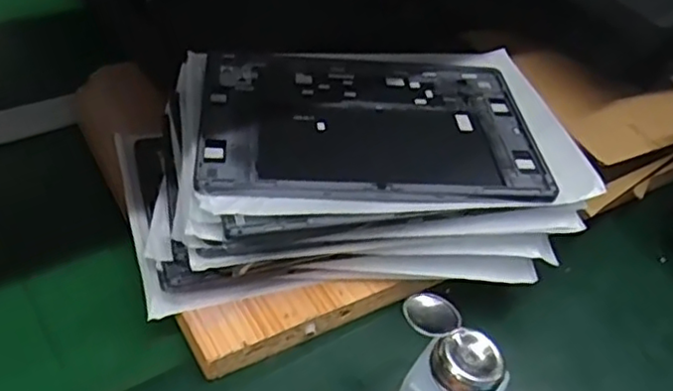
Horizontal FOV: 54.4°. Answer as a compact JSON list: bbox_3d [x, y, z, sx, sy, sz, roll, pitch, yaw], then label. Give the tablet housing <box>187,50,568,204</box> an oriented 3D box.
[{"bbox_3d":[0.024,-0.062,0.513,0.252,0.015,0.184,2,43,-8],"label":"tablet housing"}]

